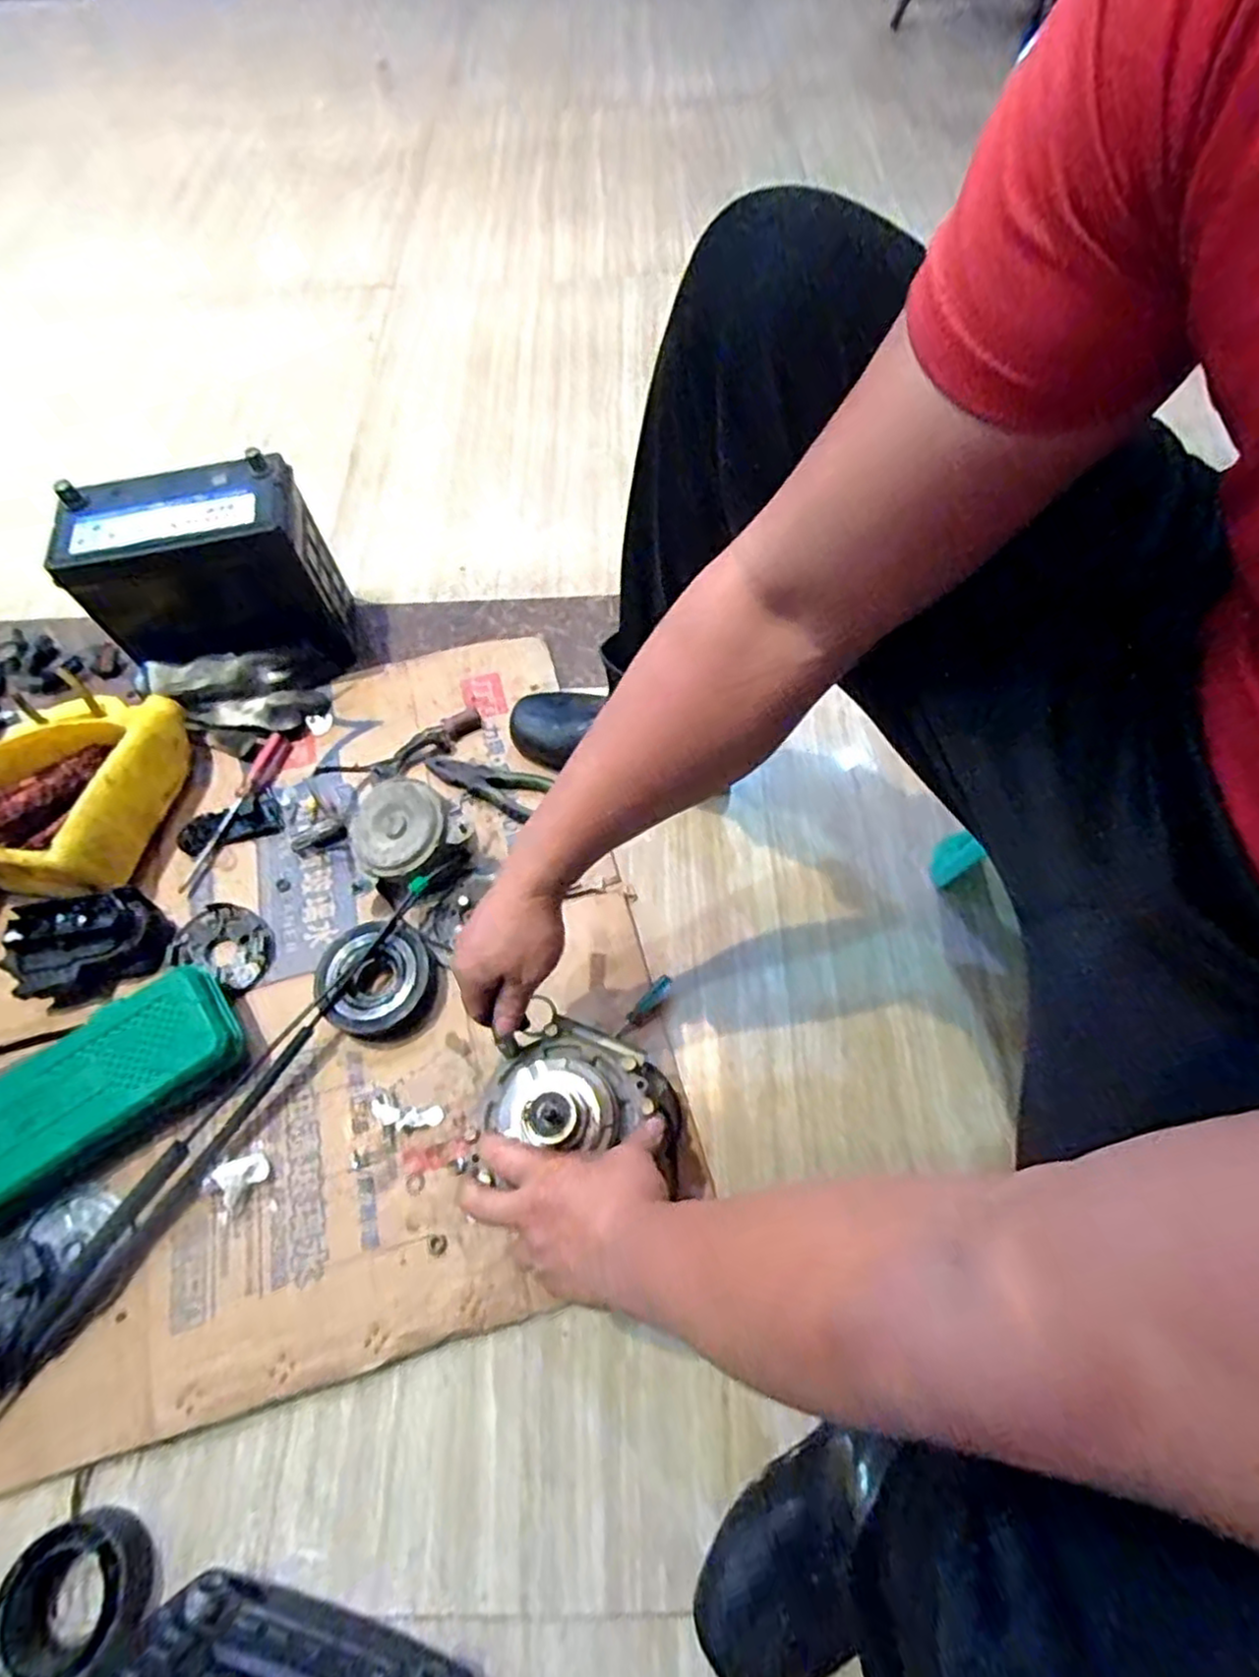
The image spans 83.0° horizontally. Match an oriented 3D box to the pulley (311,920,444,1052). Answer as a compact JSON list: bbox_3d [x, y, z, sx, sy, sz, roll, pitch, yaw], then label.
[{"bbox_3d":[-0.230,0.133,0.660,0.096,0.041,0.107,-26,67,-10],"label":"pulley"}]

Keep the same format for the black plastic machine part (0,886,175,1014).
[{"bbox_3d":[-0.511,0.101,0.669,0.123,0.060,0.086,-19,66,-7],"label":"black plastic machine part"}]

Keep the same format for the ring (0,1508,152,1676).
[{"bbox_3d":[-0.381,0.518,0.486,0.082,0.038,0.082,-1,65,2],"label":"ring"}]

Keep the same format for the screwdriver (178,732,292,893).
[{"bbox_3d":[-0.420,-0.032,0.756,0.027,0.018,0.190,18,67,10],"label":"screwdriver"}]

